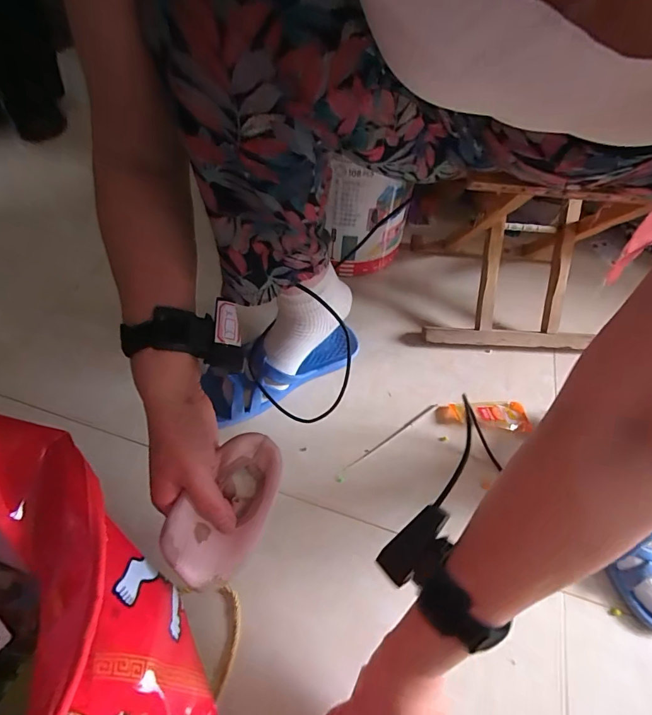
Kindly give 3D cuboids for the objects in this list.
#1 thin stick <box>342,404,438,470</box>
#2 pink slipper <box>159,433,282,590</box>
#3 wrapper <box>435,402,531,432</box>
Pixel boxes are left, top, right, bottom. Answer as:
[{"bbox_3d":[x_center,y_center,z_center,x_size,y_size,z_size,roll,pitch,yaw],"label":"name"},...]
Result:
[{"bbox_3d":[0.093,0.108,0.565,0.169,0.006,0.008,-29,60,-22],"label":"thin stick"},{"bbox_3d":[-0.089,0.132,0.361,0.073,0.039,0.129,42,52,-12],"label":"pink slipper"},{"bbox_3d":[0.224,0.083,0.584,0.126,0.017,0.044,3,53,-1],"label":"wrapper"}]

